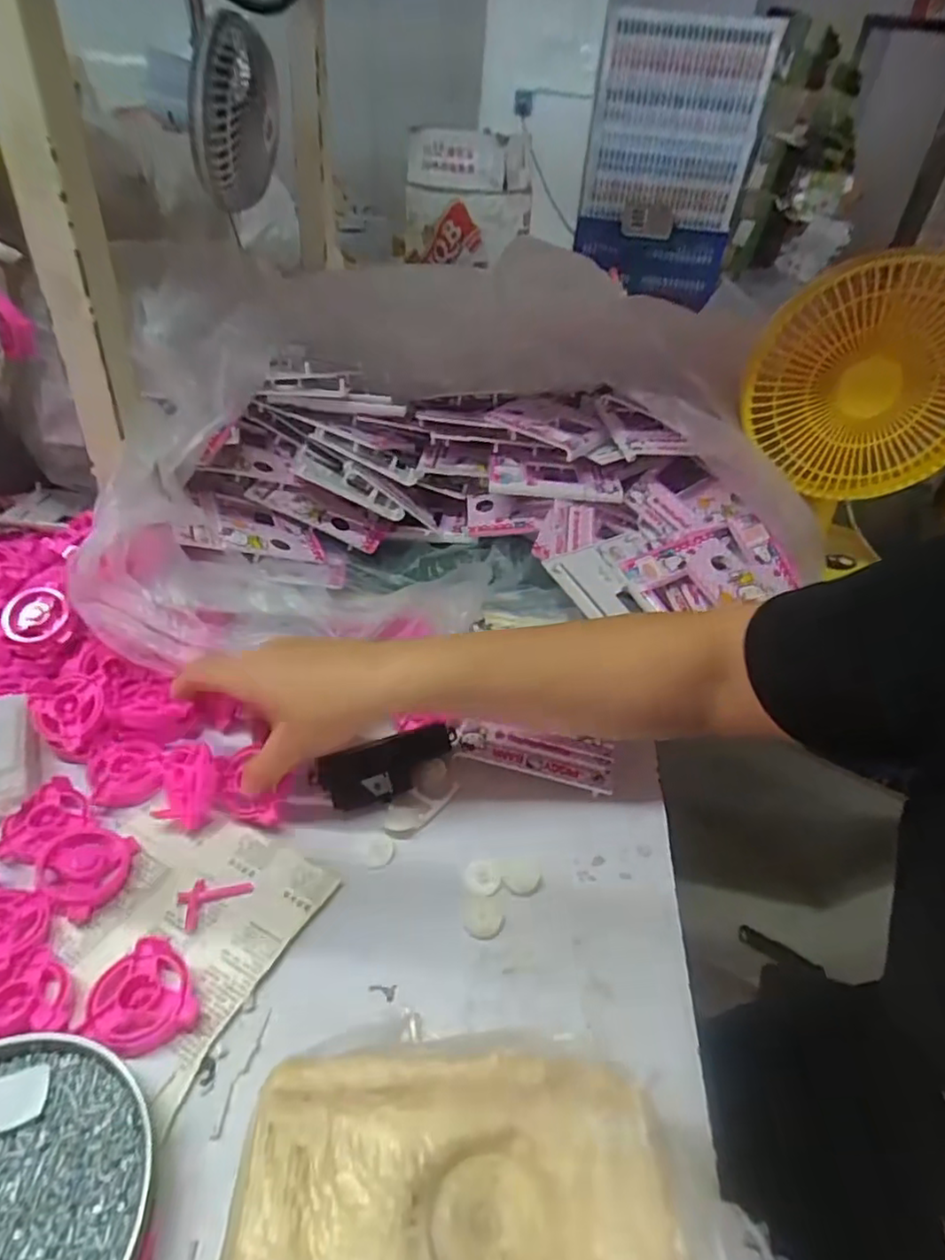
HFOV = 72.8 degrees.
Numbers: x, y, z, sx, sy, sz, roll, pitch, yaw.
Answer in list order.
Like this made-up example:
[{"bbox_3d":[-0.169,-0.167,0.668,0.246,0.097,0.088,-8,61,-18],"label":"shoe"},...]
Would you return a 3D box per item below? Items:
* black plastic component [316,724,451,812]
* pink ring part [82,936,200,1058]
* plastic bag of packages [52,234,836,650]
[{"bbox_3d":[-0.060,0.096,0.457,0.093,0.022,0.039,-12,40,-22],"label":"black plastic component"},{"bbox_3d":[-0.171,0.189,0.328,0.045,0.015,0.053,-22,45,-33],"label":"pink ring part"},{"bbox_3d":[-0.016,-0.179,0.634,0.638,0.223,0.419,-7,38,-17],"label":"plastic bag of packages"}]

